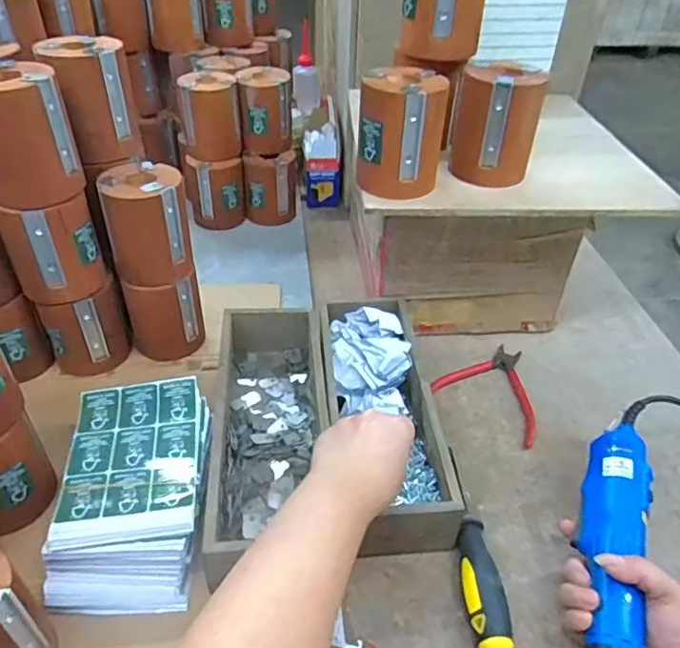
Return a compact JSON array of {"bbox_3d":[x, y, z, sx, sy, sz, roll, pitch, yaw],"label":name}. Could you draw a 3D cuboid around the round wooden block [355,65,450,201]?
[{"bbox_3d":[0.059,-0.178,0.530,0.075,0.097,0.070,2,40,-2],"label":"round wooden block"}]

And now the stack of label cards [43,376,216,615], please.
[{"bbox_3d":[-0.168,0.136,0.472,0.113,0.064,0.180,-1,40,-5],"label":"stack of label cards"}]

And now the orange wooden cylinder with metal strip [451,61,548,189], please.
[{"bbox_3d":[0.153,-0.195,0.557,0.078,0.099,0.066,12,41,11],"label":"orange wooden cylinder with metal strip"}]

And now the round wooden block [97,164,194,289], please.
[{"bbox_3d":[-0.192,-0.100,0.572,0.077,0.100,0.066,-15,43,-21],"label":"round wooden block"}]

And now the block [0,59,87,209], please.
[{"bbox_3d":[-0.270,-0.159,0.483,0.078,0.100,0.066,-18,44,-23],"label":"block"}]

